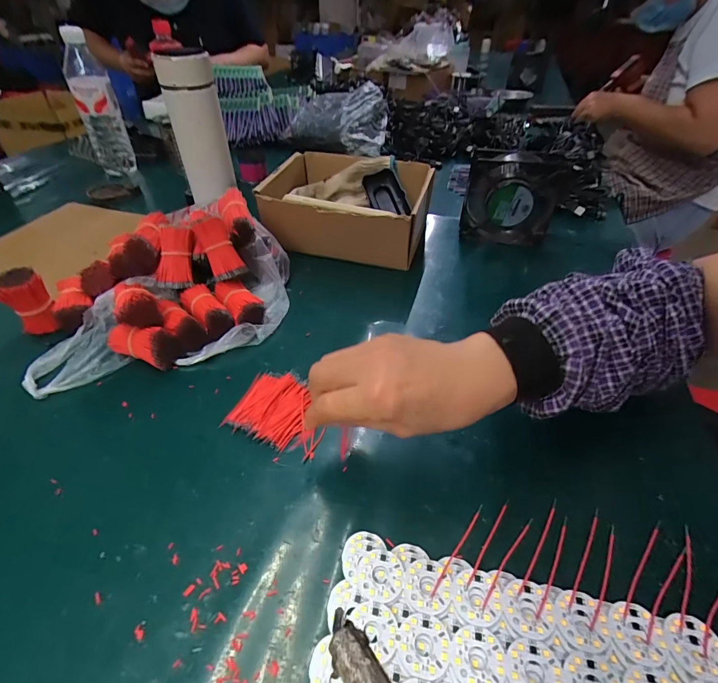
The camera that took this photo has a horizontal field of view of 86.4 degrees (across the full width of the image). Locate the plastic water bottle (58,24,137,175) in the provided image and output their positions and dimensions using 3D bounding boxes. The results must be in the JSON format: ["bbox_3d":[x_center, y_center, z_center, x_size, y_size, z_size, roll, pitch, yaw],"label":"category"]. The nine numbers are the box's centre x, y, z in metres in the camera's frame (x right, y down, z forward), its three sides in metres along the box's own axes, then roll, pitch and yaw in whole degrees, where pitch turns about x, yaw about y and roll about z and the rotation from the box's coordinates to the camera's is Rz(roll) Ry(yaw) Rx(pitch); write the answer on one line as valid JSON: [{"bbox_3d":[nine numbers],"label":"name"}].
[{"bbox_3d":[-0.464,-0.410,0.689,0.073,0.223,0.066,-23,47,-24],"label":"plastic water bottle"}]

